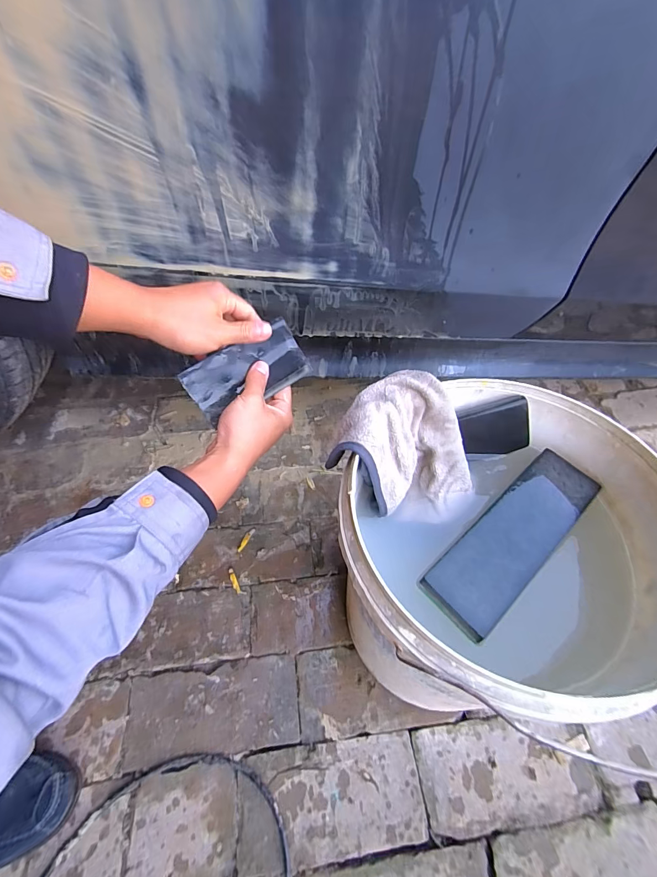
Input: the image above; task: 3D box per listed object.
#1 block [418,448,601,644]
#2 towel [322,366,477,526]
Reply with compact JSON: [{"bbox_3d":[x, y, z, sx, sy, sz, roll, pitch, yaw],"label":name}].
[{"bbox_3d":[0.195,0.097,0.390,0.228,0.024,0.070,-36,65,-23],"label":"block"},{"bbox_3d":[0.088,0.020,0.408,0.138,0.113,0.129,30,60,16],"label":"towel"}]

